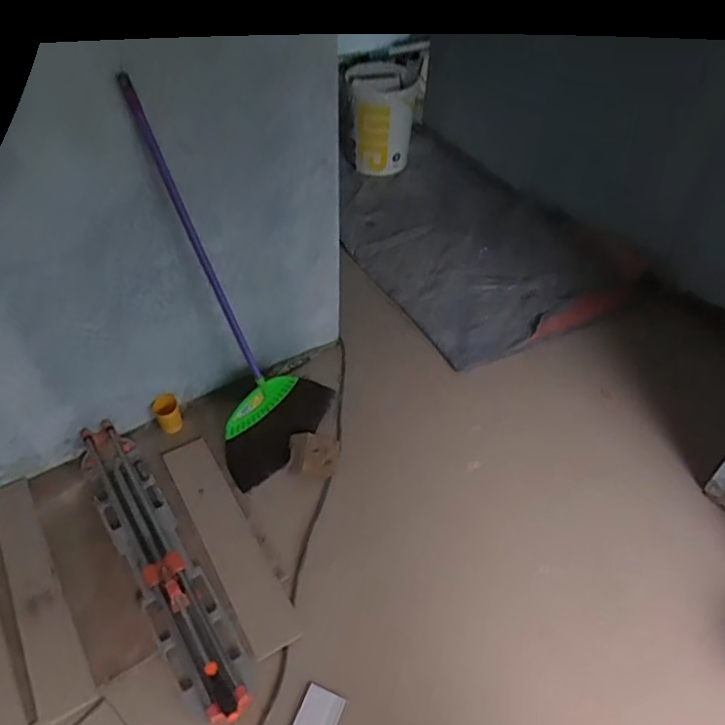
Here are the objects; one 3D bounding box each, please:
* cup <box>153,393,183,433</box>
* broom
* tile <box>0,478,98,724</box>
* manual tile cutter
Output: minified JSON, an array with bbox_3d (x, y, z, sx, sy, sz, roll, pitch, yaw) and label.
[{"bbox_3d":[-0.511,0.139,1.625,0.064,0.094,0.056,-20,49,-19],"label":"cup"},{"bbox_3d":[-0.301,-0.165,1.419,0.150,0.947,0.339,14,39,42],"label":"broom"},{"bbox_3d":[-0.726,0.496,1.375,0.105,0.010,0.566,-25,55,-20],"label":"tile"},{"bbox_3d":[-0.458,0.449,1.394,0.151,0.123,0.778,-25,51,-24],"label":"manual tile cutter"}]

